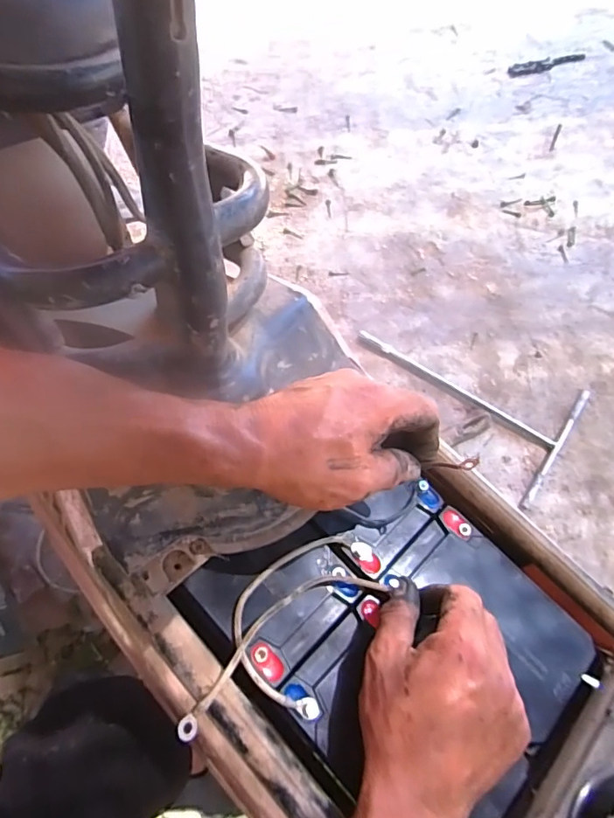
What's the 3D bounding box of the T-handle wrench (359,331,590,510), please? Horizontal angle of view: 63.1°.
[{"bbox_3d":[0.203,-0.027,0.667,0.294,0.012,0.171,34,75,12],"label":"T-handle wrench"}]

